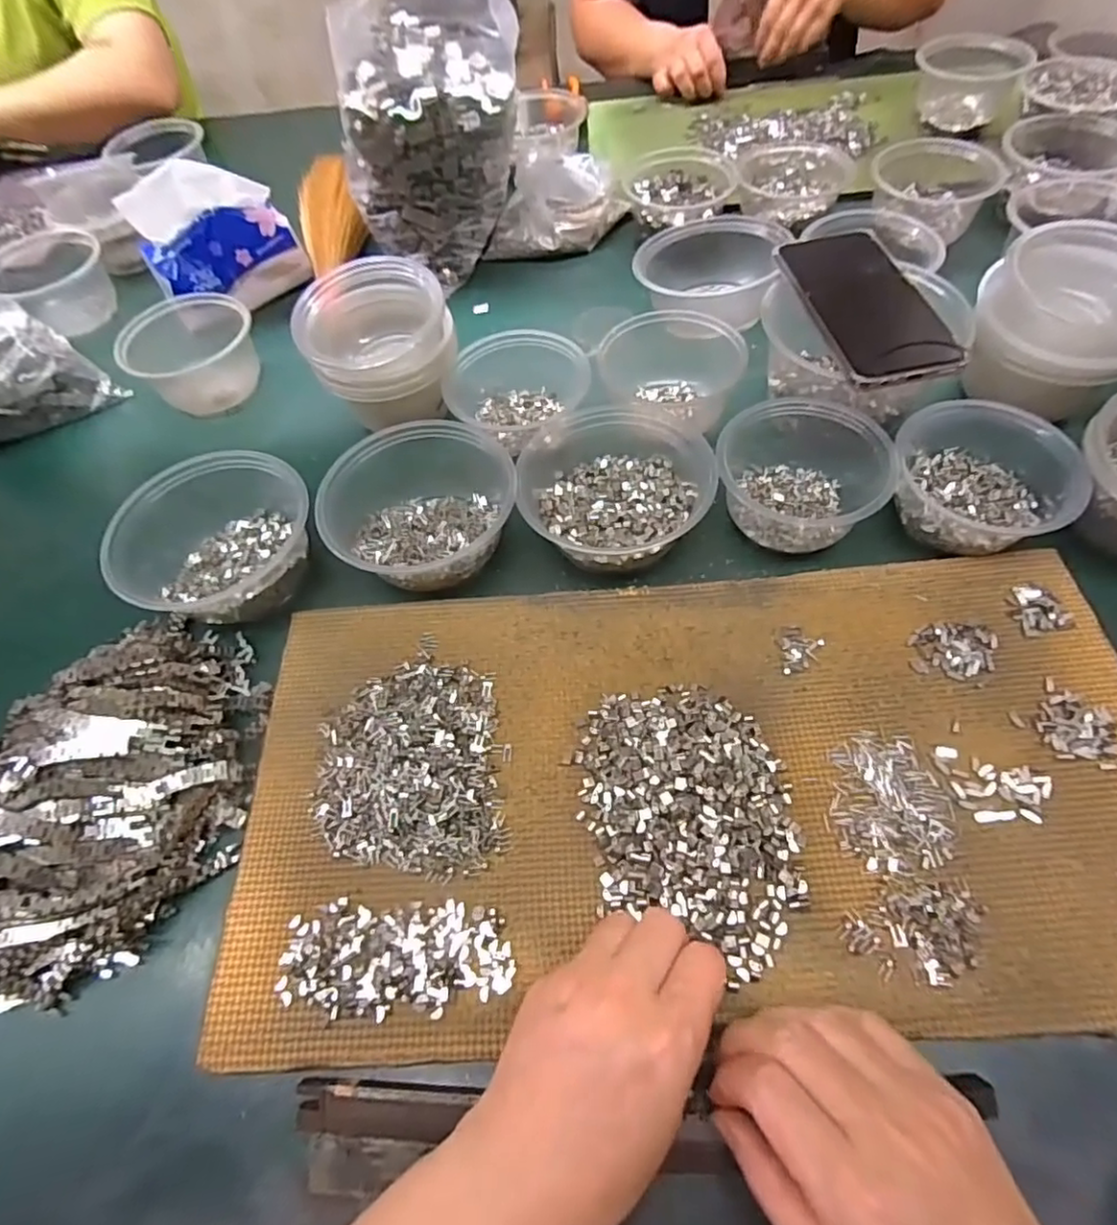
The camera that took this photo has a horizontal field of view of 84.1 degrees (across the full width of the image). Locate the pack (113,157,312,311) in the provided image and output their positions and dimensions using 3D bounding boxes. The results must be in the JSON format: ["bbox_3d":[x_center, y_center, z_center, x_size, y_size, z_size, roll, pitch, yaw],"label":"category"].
[{"bbox_3d":[-0.336,-0.371,0.605,0.137,0.118,0.063,-30,62,-13],"label":"pack"}]

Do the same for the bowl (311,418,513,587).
[{"bbox_3d":[-0.100,-0.074,0.448,0.117,0.057,0.124,-2,60,3],"label":"bowl"}]

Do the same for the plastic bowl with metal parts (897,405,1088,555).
[{"bbox_3d":[0.289,-0.090,0.428,0.098,0.050,0.111,-26,61,-11],"label":"plastic bowl with metal parts"}]

